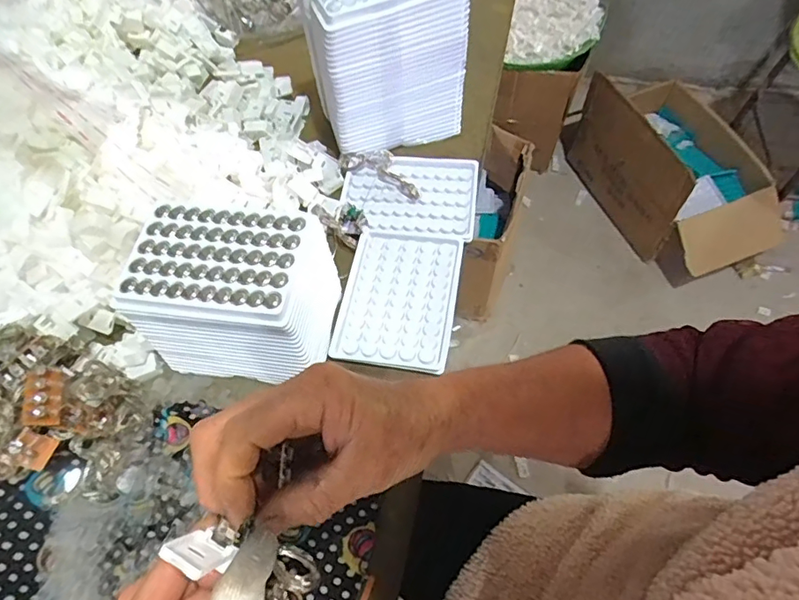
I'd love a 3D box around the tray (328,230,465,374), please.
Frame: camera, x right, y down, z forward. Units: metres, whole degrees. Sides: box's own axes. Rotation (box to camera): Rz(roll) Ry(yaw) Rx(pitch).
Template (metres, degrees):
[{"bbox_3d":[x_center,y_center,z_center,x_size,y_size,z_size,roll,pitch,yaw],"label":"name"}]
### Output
[{"bbox_3d":[0.000,-0.004,0.438,0.096,0.006,0.129,8,61,8],"label":"tray"}]

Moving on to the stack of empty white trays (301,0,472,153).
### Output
[{"bbox_3d":[-0.017,-0.231,0.480,0.137,0.150,0.093,-24,62,-10],"label":"stack of empty white trays"}]

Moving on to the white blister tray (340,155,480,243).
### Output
[{"bbox_3d":[0.010,-0.101,0.495,0.128,0.008,0.097,6,61,6],"label":"white blister tray"}]

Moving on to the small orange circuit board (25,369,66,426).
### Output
[{"bbox_3d":[-0.247,0.067,0.354,0.022,0.008,0.039,5,63,-32],"label":"small orange circuit board"}]

